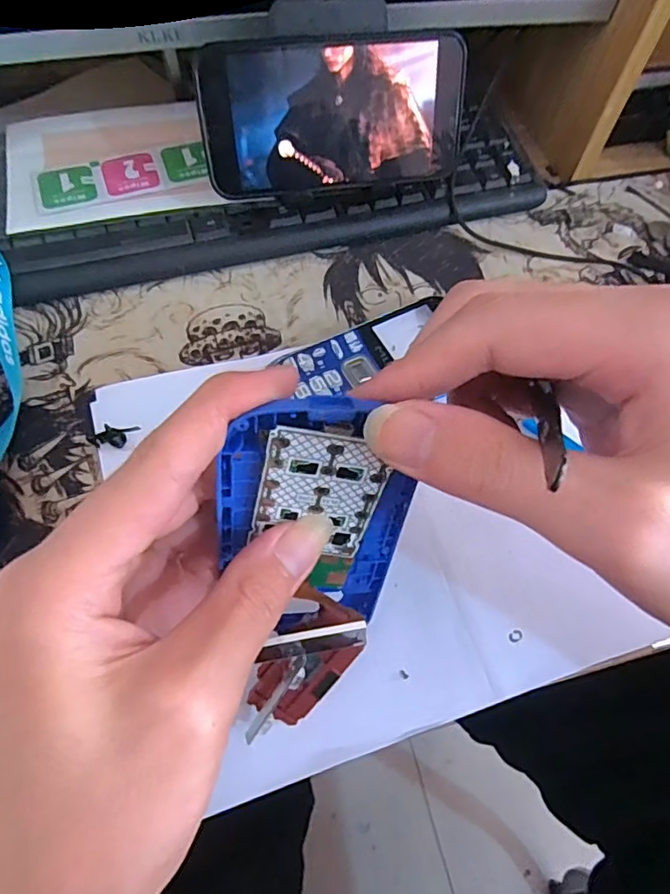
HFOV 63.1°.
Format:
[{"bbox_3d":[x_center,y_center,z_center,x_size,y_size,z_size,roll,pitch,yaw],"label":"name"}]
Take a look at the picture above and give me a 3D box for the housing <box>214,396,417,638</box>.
[{"bbox_3d":[-0.007,0.029,0.184,0.058,0.114,0.010,3,41,-5],"label":"housing"}]

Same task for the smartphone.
[{"bbox_3d":[0.001,-0.180,0.298,0.143,0.071,0.004,-10,37,-7],"label":"smartphone"}]

